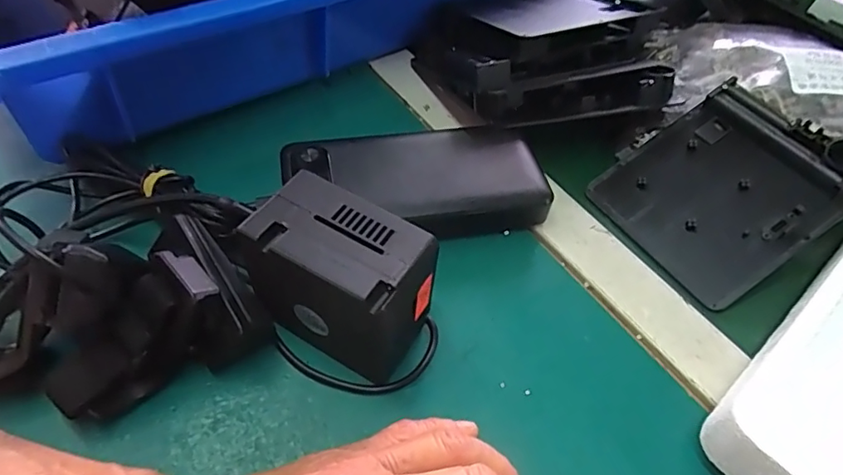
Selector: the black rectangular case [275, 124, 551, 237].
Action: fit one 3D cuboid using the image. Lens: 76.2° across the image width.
[{"bbox_3d":[-0.002,-0.033,0.326,0.148,0.032,0.073,-12,52,-10],"label":"black rectangular case"}]

